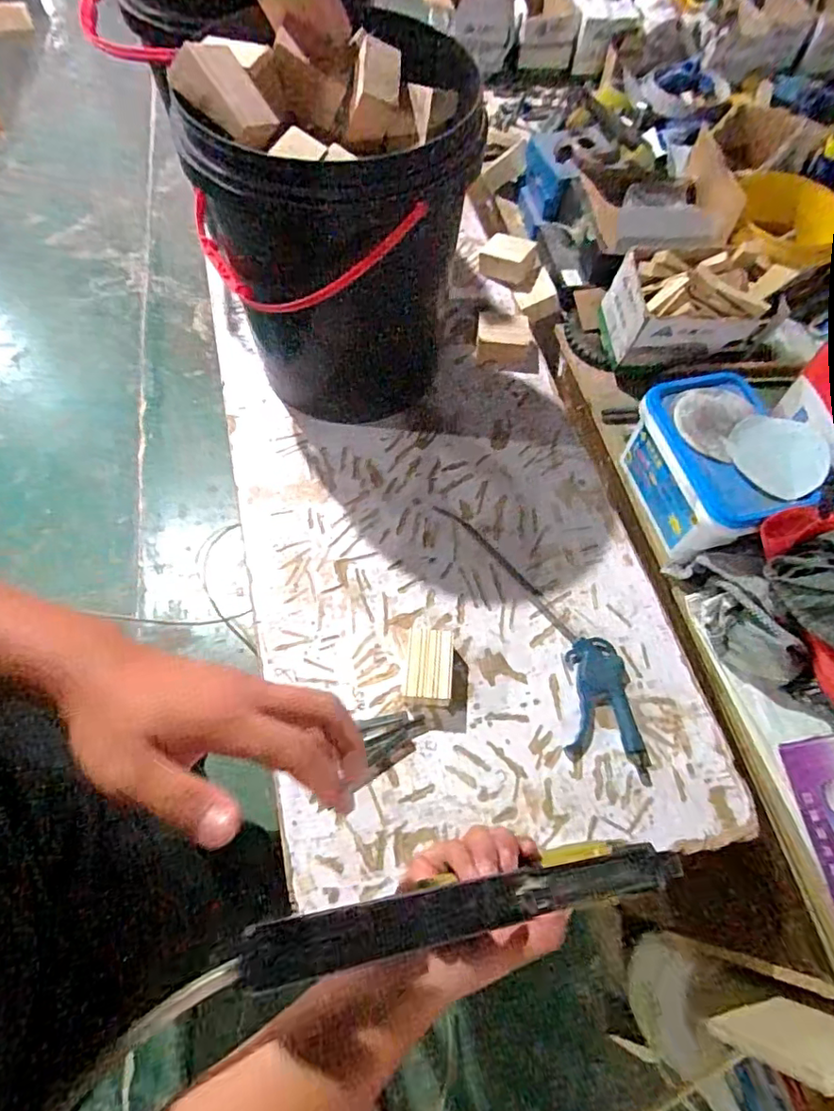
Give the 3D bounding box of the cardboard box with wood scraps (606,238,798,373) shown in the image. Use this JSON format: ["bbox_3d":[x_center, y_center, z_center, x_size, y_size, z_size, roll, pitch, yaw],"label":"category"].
[{"bbox_3d":[0.441,-0.394,0.897,0.247,0.119,0.136,-3,64,-4],"label":"cardboard box with wood scraps"}]

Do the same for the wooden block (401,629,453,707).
[{"bbox_3d":[0.014,0.134,0.680,0.057,0.041,0.089,6,63,1],"label":"wooden block"}]

